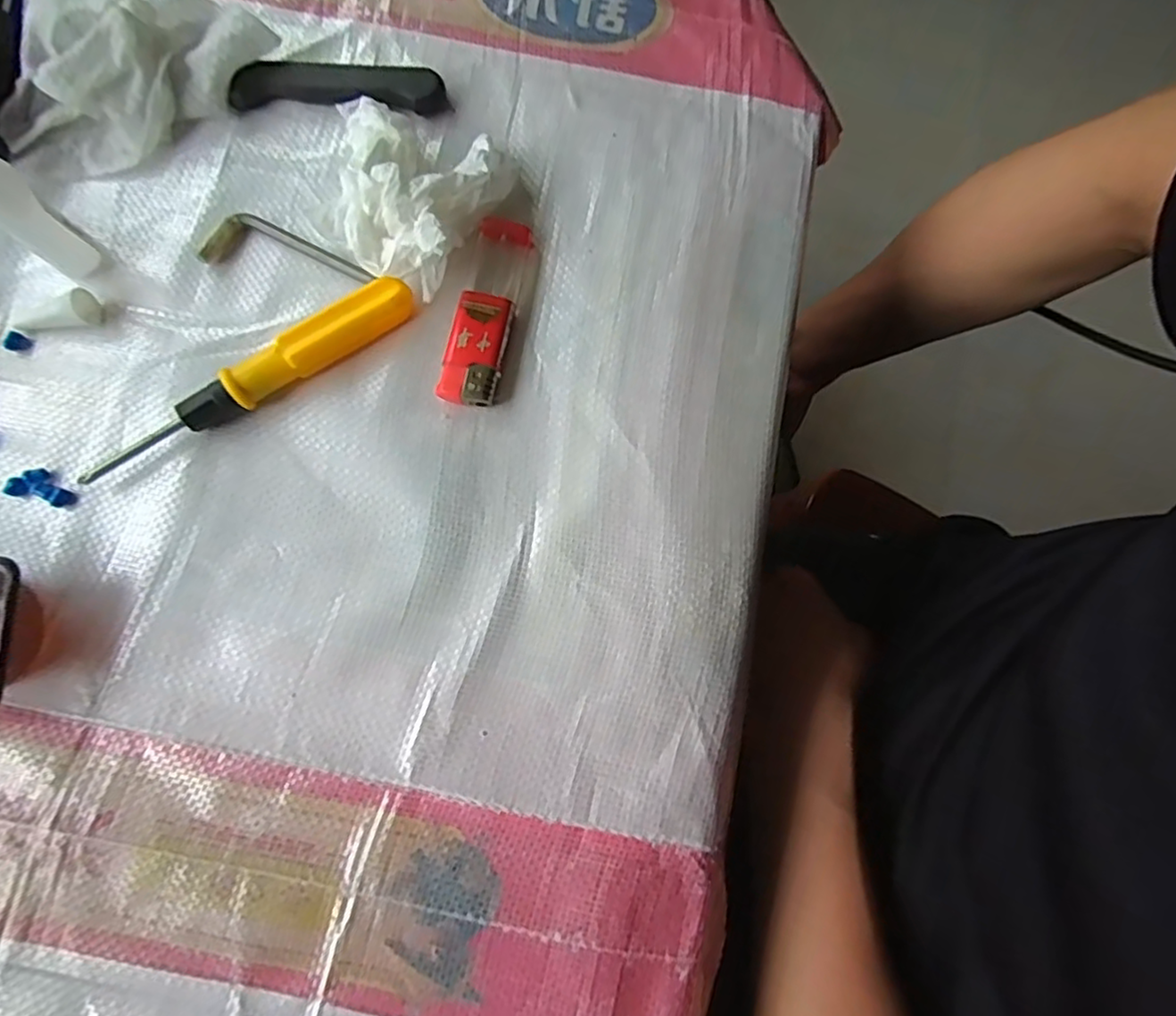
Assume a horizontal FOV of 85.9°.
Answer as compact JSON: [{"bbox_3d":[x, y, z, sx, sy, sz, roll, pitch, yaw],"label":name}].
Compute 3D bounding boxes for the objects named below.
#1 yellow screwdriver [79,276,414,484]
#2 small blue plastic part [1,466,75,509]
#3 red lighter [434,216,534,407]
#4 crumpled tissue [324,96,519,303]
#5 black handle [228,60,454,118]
[{"bbox_3d":[-0.134,-0.051,0.255,0.140,0.018,0.016,-32,81,-7],"label":"yellow screwdriver"},{"bbox_3d":[-0.218,-0.009,0.253,0.024,0.004,0.013,15,79,2],"label":"small blue plastic part"},{"bbox_3d":[-0.042,-0.083,0.267,0.023,0.011,0.082,12,79,1],"label":"red lighter"},{"bbox_3d":[-0.082,-0.134,0.262,0.081,0.037,0.076,23,79,3],"label":"crumpled tissue"},{"bbox_3d":[-0.112,-0.190,0.287,0.095,0.010,0.020,0,79,-1],"label":"black handle"}]

